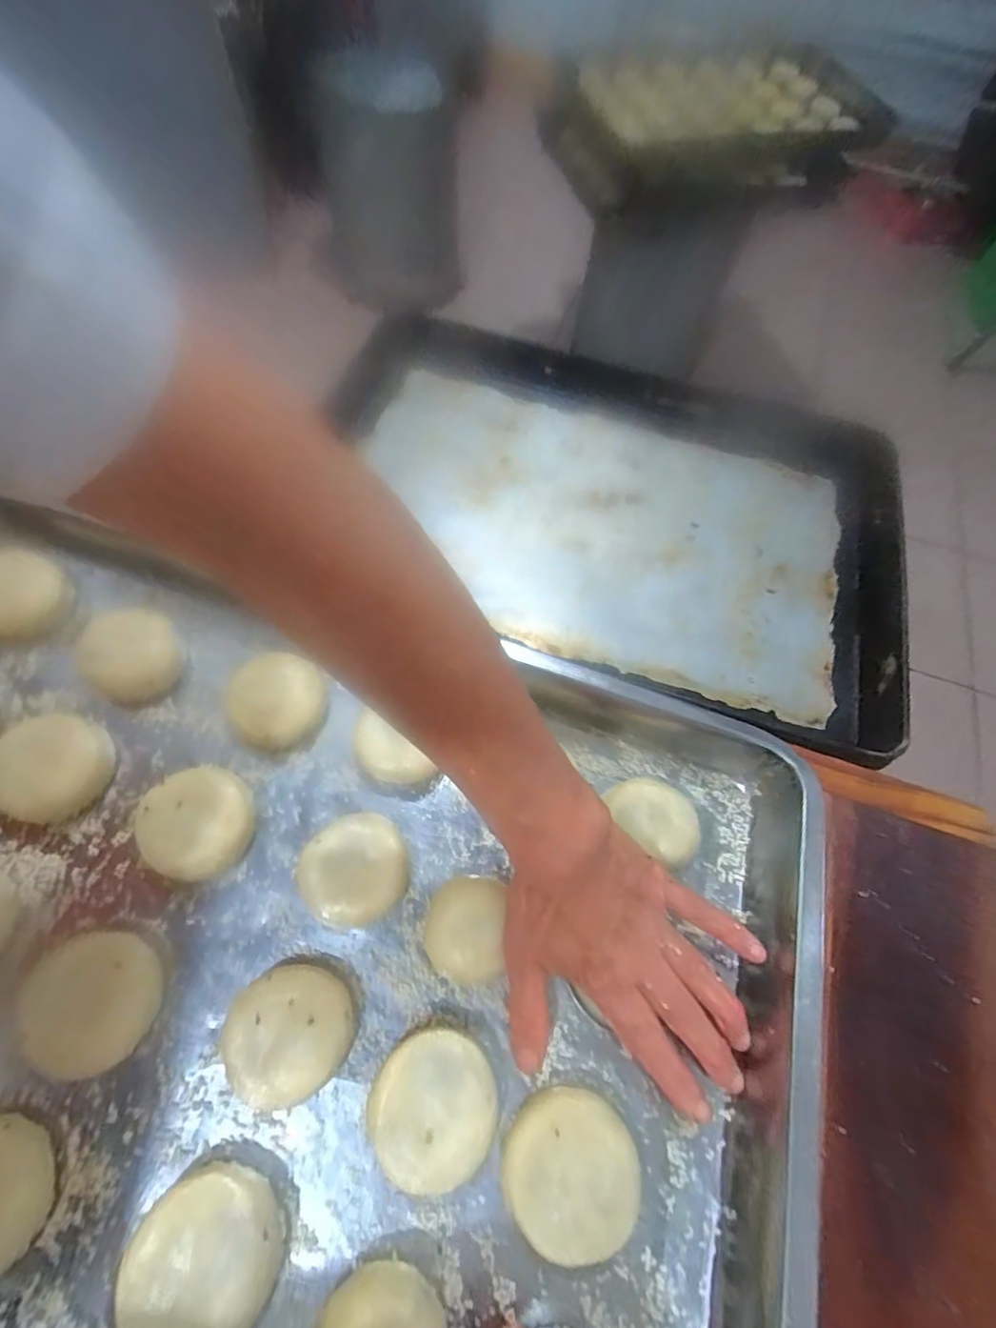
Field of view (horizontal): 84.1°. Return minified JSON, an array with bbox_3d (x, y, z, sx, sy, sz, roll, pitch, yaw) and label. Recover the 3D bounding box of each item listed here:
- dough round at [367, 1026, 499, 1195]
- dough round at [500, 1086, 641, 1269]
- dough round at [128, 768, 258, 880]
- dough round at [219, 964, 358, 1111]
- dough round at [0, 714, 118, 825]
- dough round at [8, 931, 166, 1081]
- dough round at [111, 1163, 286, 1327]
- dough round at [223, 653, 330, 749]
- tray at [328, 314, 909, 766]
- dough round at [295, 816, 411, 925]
[{"bbox_3d":[-0.030,0.211,0.264,0.057,0.019,0.058,12,58,2],"label":"dough round"},{"bbox_3d":[0.033,0.233,0.255,0.059,0.018,0.058,2,58,-4],"label":"dough round"},{"bbox_3d":[-0.167,0.090,0.310,0.057,0.022,0.056,2,58,-4],"label":"dough round"},{"bbox_3d":[-0.103,0.182,0.272,0.057,0.020,0.056,2,58,-4],"label":"dough round"},{"bbox_3d":[-0.261,0.057,0.316,0.064,0.020,0.057,16,58,5],"label":"dough round"},{"bbox_3d":[-0.201,0.167,0.273,0.061,0.019,0.058,2,58,-4],"label":"dough round"},{"bbox_3d":[-0.123,0.252,0.232,0.057,0.017,0.059,2,58,-4],"label":"dough round"},{"bbox_3d":[-0.140,0.023,0.347,0.059,0.024,0.052,15,58,4],"label":"dough round"},{"bbox_3d":[0.107,-0.194,0.611,0.655,0.065,0.413,21,59,8],"label":"tray"},{"bbox_3d":[-0.078,0.115,0.308,0.052,0.026,0.058,40,63,19],"label":"dough round"}]

